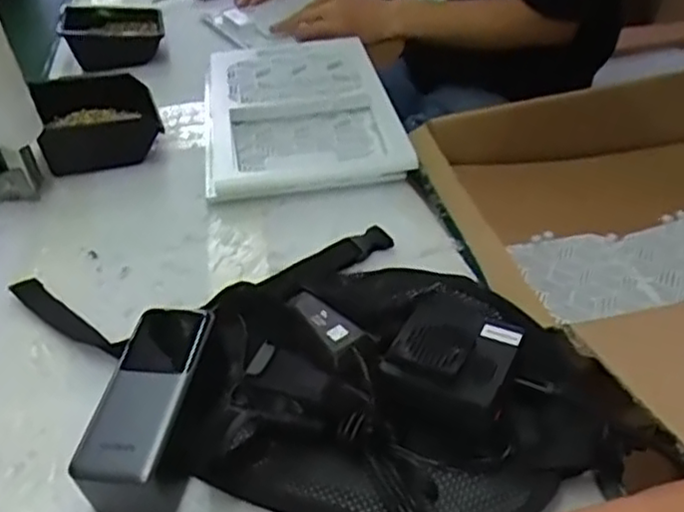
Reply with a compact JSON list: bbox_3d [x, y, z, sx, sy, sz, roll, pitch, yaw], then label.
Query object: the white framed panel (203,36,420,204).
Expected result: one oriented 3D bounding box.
[{"bbox_3d":[-0.055,-0.180,0.835,0.206,0.038,0.355,-9,38,-5],"label":"white framed panel"}]

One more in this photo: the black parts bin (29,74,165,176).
[{"bbox_3d":[-0.279,-0.158,0.802,0.124,0.057,0.155,-17,40,-15],"label":"black parts bin"}]

